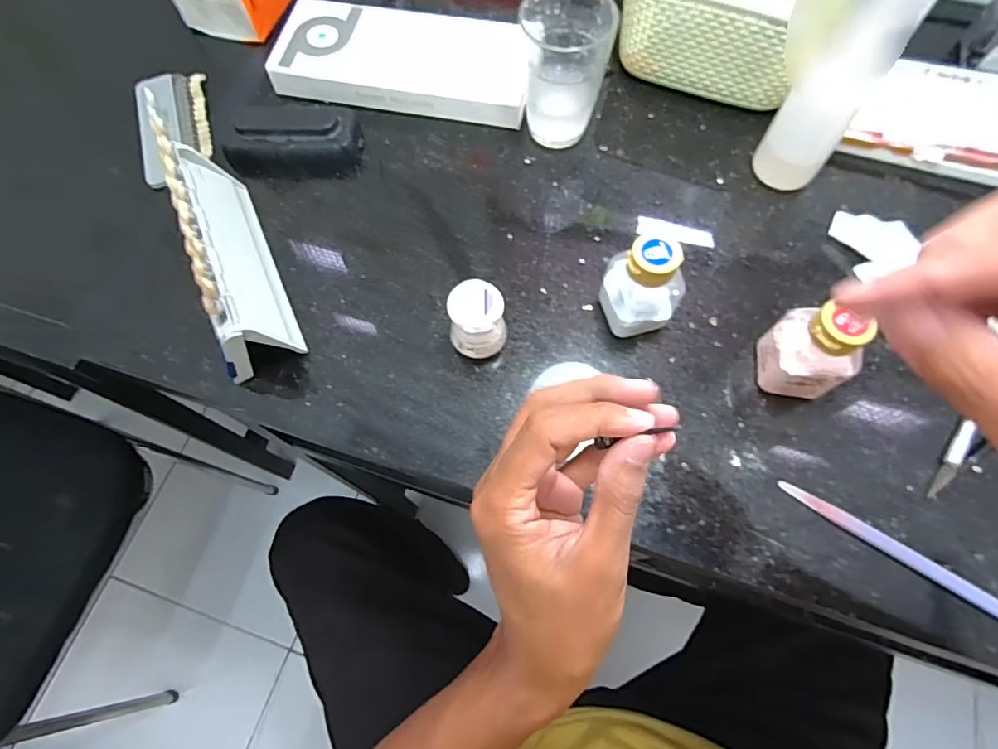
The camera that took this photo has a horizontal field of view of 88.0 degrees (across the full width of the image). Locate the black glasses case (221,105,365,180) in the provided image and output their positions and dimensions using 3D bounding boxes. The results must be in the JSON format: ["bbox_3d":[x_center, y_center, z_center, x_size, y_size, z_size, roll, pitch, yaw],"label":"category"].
[{"bbox_3d":[-0.169,-0.190,0.421,0.105,0.028,0.055,-1,69,1],"label":"black glasses case"}]

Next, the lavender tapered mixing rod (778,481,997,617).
[{"bbox_3d":[0.235,0.104,0.306,0.140,0.006,0.009,31,73,13],"label":"lavender tapered mixing rod"}]

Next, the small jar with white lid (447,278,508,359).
[{"bbox_3d":[-0.014,-0.034,0.343,0.036,0.050,0.037,-1,69,1],"label":"small jar with white lid"}]

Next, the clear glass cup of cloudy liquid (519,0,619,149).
[{"bbox_3d":[0.052,-0.234,0.398,0.063,0.093,0.059,-1,69,1],"label":"clear glass cup of cloudy liquid"}]

